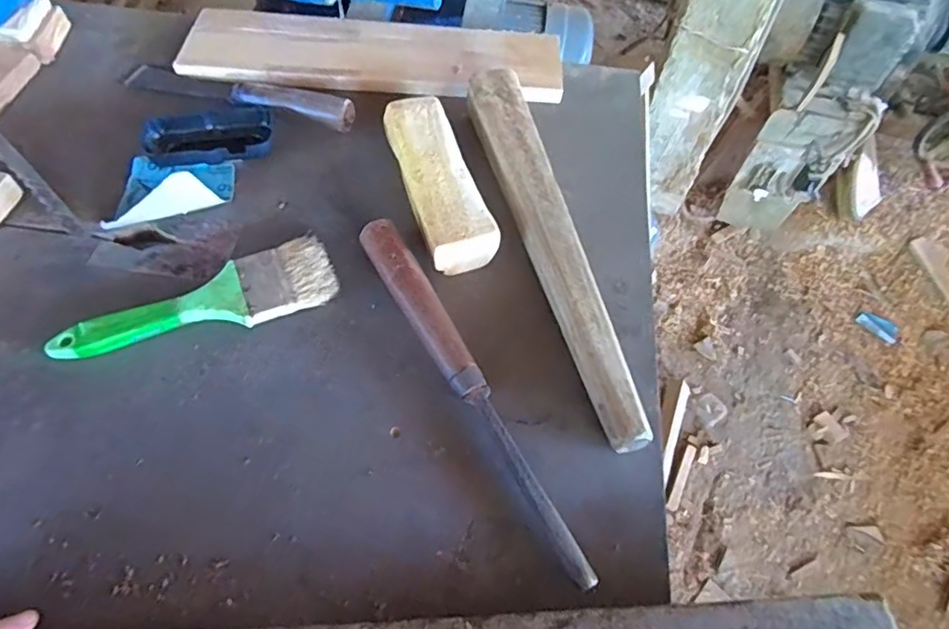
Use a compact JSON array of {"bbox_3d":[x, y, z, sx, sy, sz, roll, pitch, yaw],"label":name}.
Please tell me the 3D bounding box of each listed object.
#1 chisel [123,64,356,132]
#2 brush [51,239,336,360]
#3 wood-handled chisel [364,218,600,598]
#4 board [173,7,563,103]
[{"bbox_3d":[-0.235,-0.219,0.543,0.245,0.023,0.041,16,57,7],"label":"chisel"},{"bbox_3d":[-0.205,-0.009,0.420,0.197,0.018,0.062,-18,60,-15],"label":"brush"},{"bbox_3d":[-0.005,0.047,0.390,0.026,0.024,0.292,-24,61,-18],"label":"wood-handled chisel"},{"bbox_3d":[-0.105,-0.276,0.592,0.390,0.018,0.125,7,56,1],"label":"board"}]

